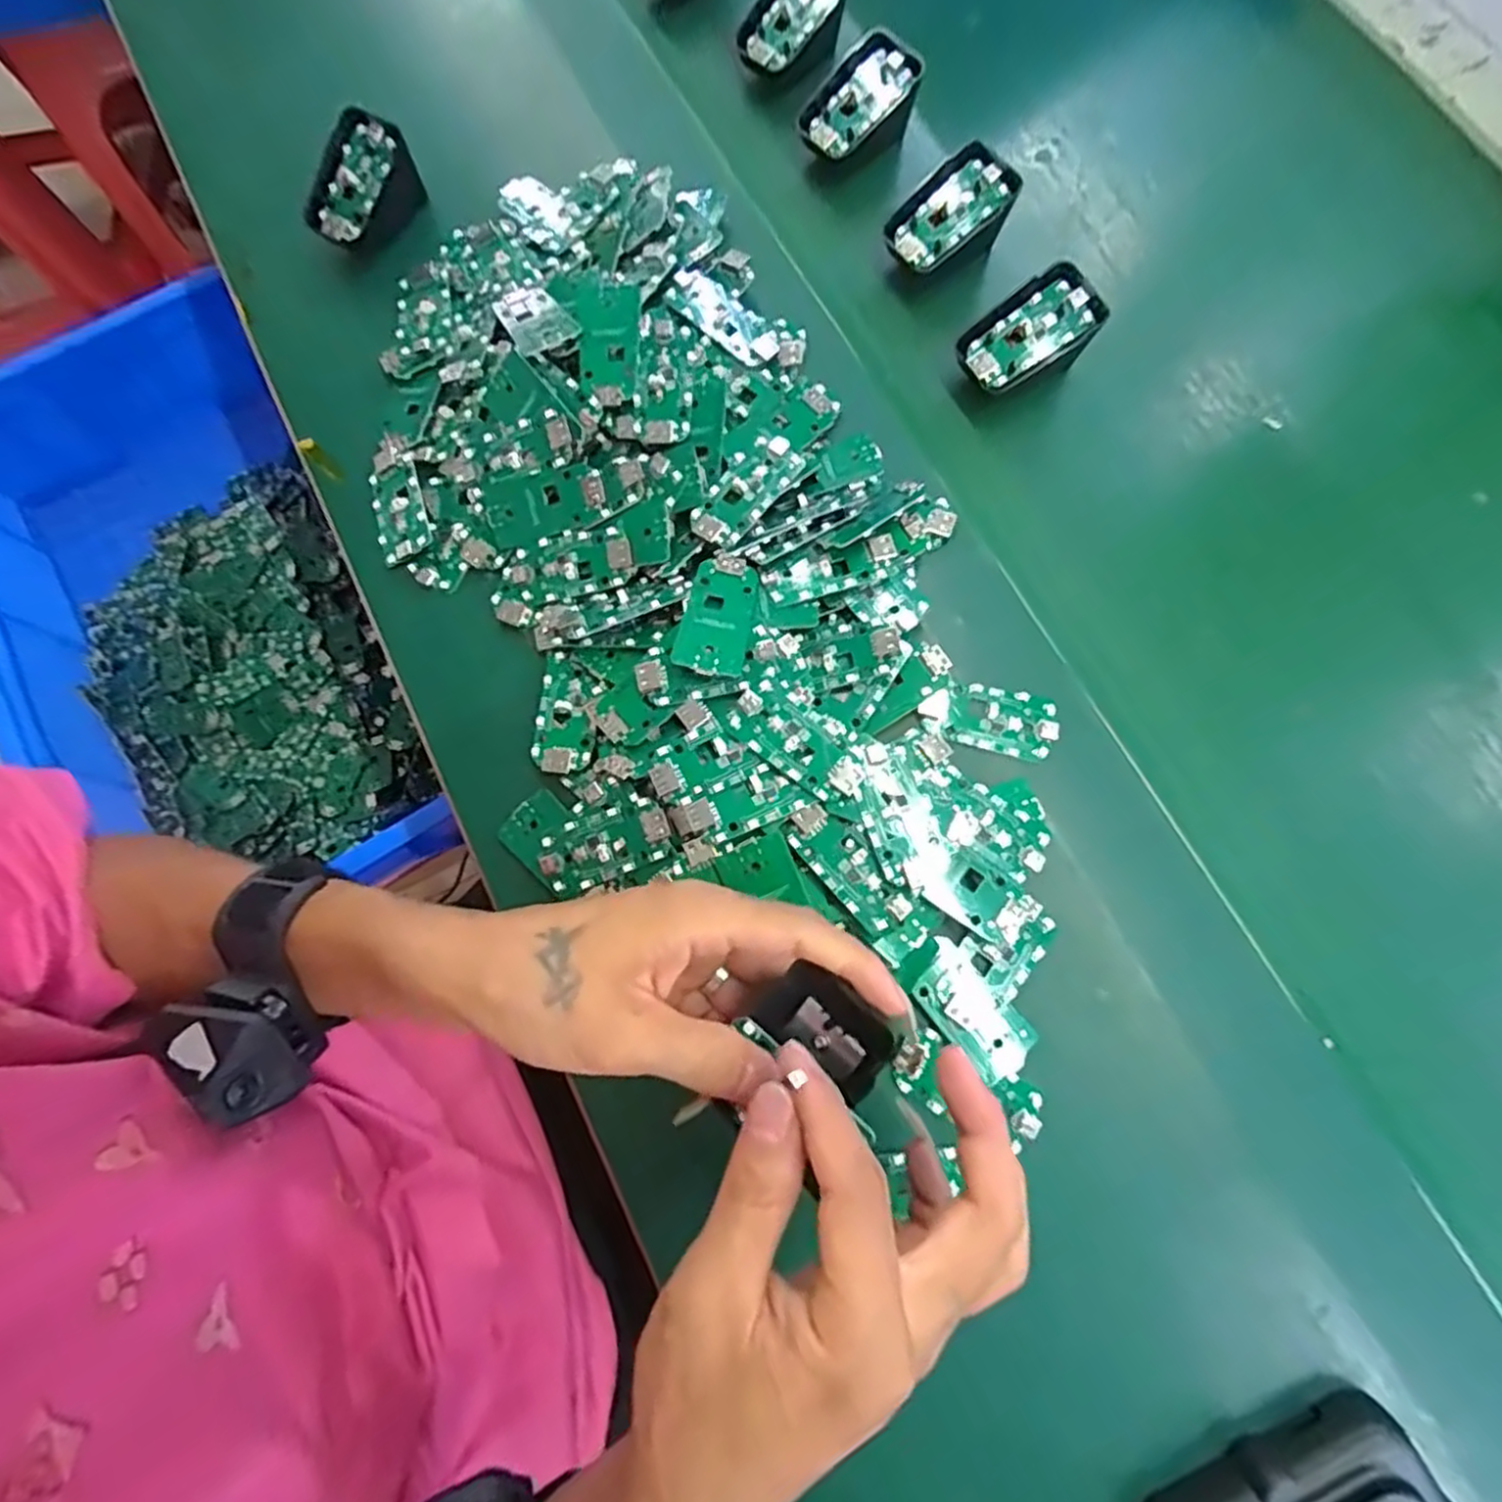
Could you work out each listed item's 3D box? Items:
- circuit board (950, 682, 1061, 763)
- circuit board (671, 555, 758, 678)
[{"bbox_3d":[0.120,-0.014,0.351,0.047,0.004,0.032,10,77,3],"label":"circuit board"},{"bbox_3d":[-0.015,-0.064,0.343,0.034,0.013,0.060,9,78,3],"label":"circuit board"}]

